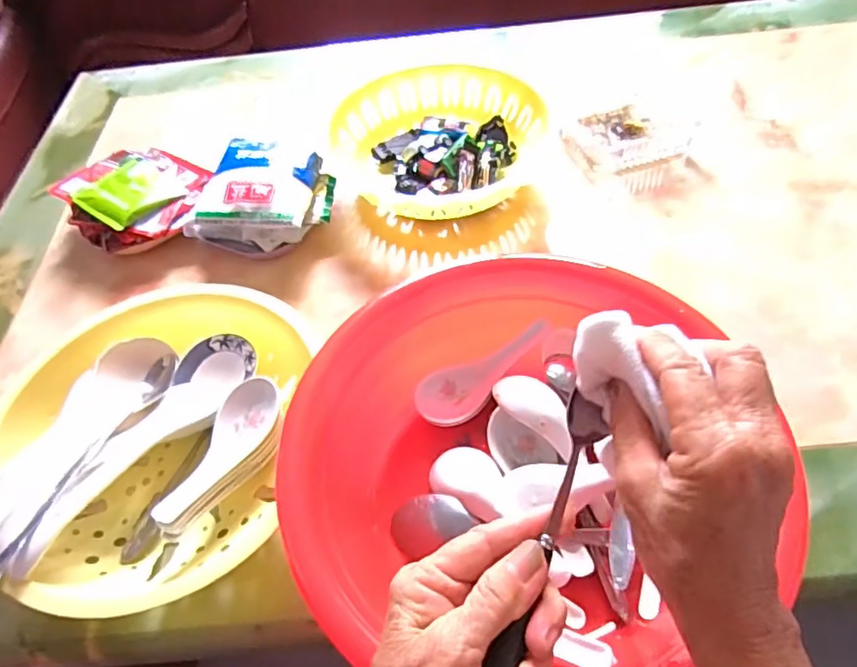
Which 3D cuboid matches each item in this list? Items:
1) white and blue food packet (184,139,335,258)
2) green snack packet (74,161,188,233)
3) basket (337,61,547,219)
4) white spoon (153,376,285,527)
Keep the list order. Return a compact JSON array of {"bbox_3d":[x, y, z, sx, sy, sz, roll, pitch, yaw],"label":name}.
[{"bbox_3d":[-0.165,-0.141,0.601,0.127,0.053,0.129,13,56,15],"label":"white and blue food packet"},{"bbox_3d":[-0.316,-0.149,0.610,0.086,0.023,0.087,31,62,25],"label":"green snack packet"},{"bbox_3d":[0.001,-0.209,0.636,0.214,0.057,0.213,-3,54,4],"label":"basket"},{"bbox_3d":[-0.155,0.083,0.423,0.043,0.035,0.124,22,59,20],"label":"white spoon"}]

